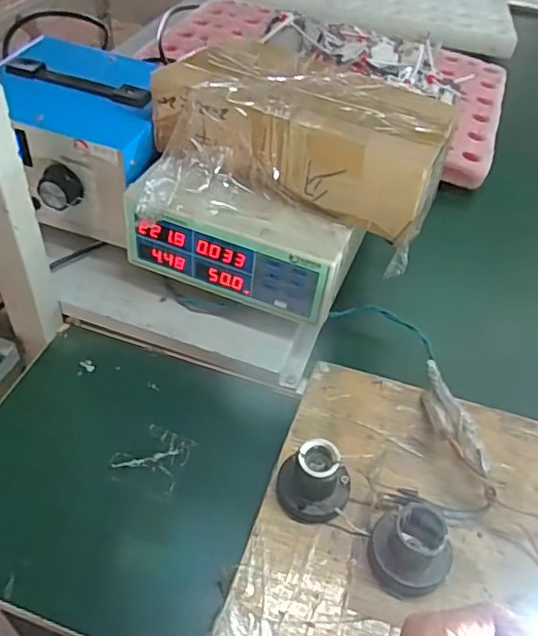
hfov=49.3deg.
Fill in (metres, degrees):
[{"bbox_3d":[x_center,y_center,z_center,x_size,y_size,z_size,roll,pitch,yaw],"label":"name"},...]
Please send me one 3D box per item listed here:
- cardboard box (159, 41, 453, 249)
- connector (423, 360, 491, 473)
[{"bbox_3d":[0.035,-0.178,0.569,0.271,0.092,0.142,18,46,12],"label":"cardboard box"},{"bbox_3d":[0.155,0.083,0.512,0.034,0.015,0.118,-4,46,-10],"label":"connector"}]

